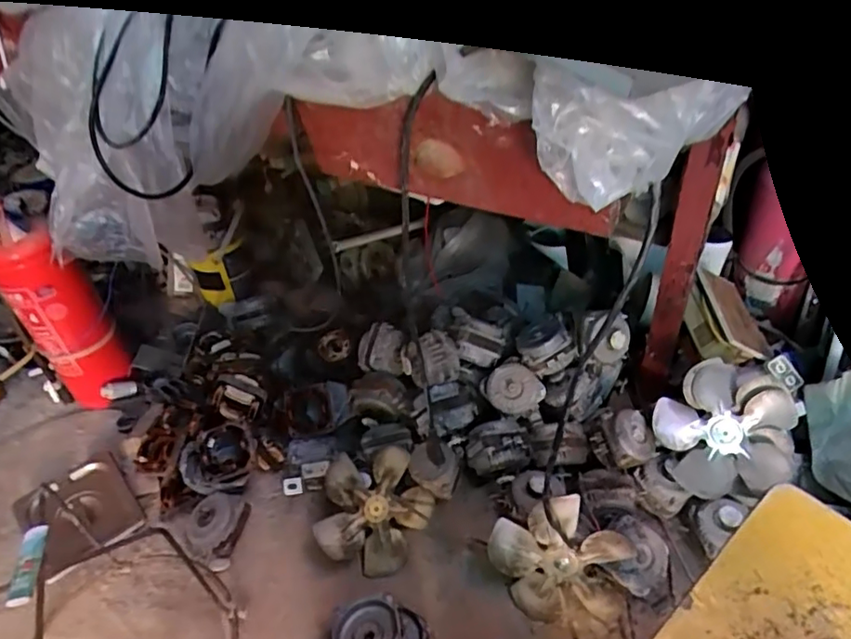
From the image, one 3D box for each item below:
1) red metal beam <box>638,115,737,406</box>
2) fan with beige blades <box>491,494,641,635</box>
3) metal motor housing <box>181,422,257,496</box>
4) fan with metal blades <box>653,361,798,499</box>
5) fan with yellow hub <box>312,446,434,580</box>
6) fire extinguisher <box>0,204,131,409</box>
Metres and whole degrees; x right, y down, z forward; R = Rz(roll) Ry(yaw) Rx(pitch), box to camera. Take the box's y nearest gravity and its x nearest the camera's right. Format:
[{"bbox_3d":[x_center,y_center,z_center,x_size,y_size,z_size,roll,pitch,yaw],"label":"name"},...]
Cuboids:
[{"bbox_3d":[0.366,-0.051,0.860,0.050,0.451,0.045,13,43,20],"label":"red metal beam"},{"bbox_3d":[0.178,0.324,0.782,0.181,0.172,0.049,35,22,7],"label":"fan with beige blades"},{"bbox_3d":[-0.329,0.226,0.926,0.122,0.080,0.080,-4,40,1],"label":"metal motor housing"},{"bbox_3d":[0.431,0.156,0.850,0.184,0.183,0.055,21,11,13],"label":"fan with metal blades"},{"bbox_3d":[-0.076,0.277,0.874,0.177,0.169,0.026,-55,15,-24],"label":"fan with yellow hub"},{"bbox_3d":[-0.618,0.001,1.007,0.123,0.418,0.106,-32,47,-28],"label":"fire extinguisher"}]

